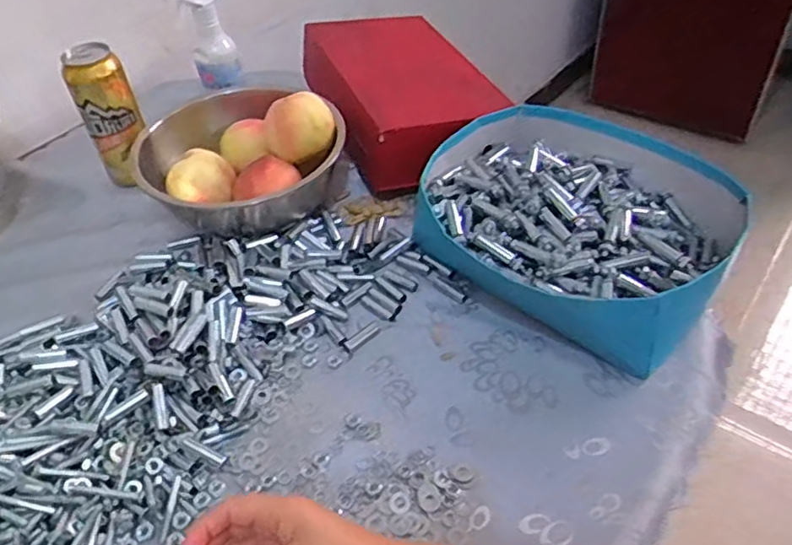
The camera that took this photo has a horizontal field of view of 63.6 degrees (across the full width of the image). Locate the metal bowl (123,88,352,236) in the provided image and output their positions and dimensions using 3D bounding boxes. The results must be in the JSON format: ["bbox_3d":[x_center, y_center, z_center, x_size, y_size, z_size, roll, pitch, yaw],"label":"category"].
[{"bbox_3d":[-0.173,-0.123,0.744,0.212,0.118,0.212,-2,46,2],"label":"metal bowl"}]

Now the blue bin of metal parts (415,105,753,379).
[{"bbox_3d":[0.168,-0.057,0.653,0.295,0.085,0.251,24,52,25],"label":"blue bin of metal parts"}]

